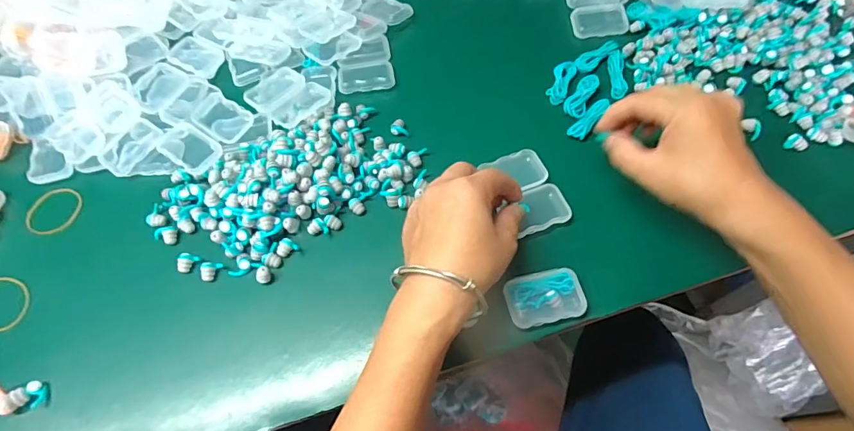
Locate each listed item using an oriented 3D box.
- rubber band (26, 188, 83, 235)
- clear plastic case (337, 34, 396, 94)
[{"bbox_3d":[-0.325,-0.004,0.392,0.044,0.004,0.047,2,60,-1],"label":"rubber band"},{"bbox_3d":[-0.063,-0.154,0.457,0.055,0.011,0.067,-10,62,-3],"label":"clear plastic case"}]

